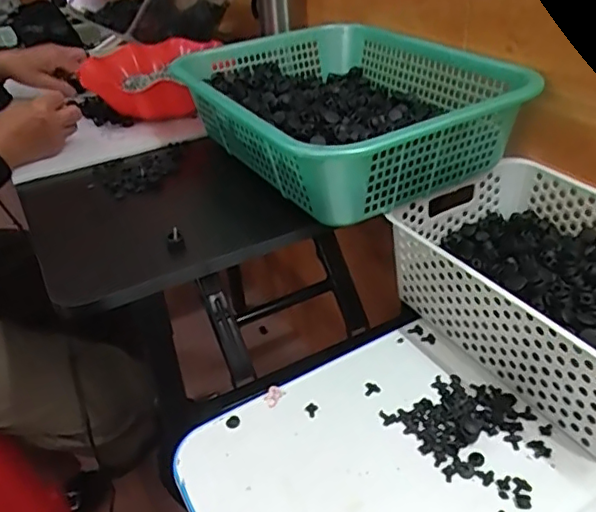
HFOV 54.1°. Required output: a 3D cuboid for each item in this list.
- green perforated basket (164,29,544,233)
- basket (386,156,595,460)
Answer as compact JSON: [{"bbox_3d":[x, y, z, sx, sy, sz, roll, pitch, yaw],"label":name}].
[{"bbox_3d":[0.050,-0.177,0.691,0.277,0.089,0.361,-21,38,-21],"label":"green perforated basket"},{"bbox_3d":[0.252,0.028,0.560,0.206,0.101,0.301,-24,39,-24],"label":"basket"}]

